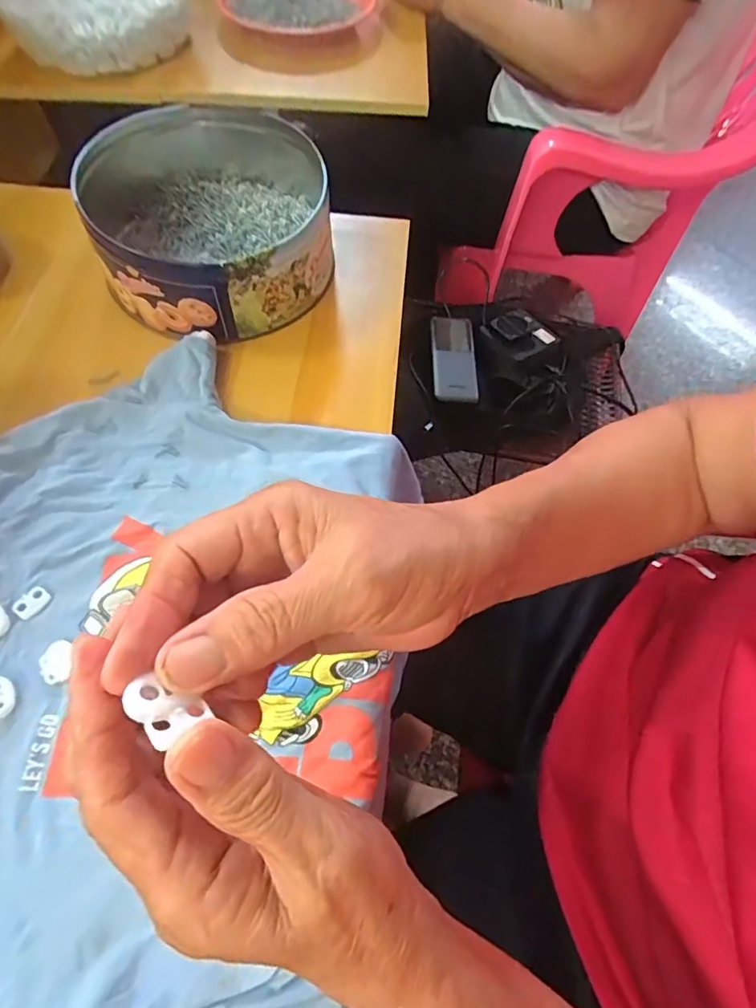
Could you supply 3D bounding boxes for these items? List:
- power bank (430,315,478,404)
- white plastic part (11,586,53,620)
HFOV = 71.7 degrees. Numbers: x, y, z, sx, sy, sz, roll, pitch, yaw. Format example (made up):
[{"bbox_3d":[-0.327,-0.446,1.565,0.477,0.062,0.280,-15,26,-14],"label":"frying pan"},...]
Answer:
[{"bbox_3d":[0.093,-0.179,0.644,0.054,0.015,0.130,2,61,-2],"label":"power bank"},{"bbox_3d":[-0.202,0.057,0.304,0.014,0.004,0.019,35,65,16],"label":"white plastic part"}]

